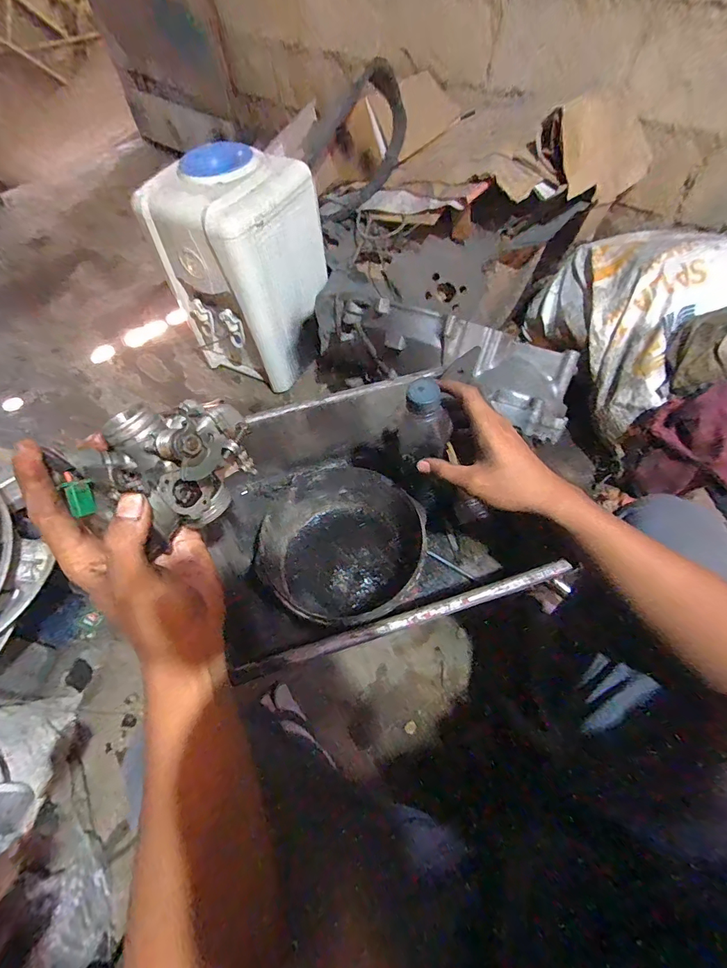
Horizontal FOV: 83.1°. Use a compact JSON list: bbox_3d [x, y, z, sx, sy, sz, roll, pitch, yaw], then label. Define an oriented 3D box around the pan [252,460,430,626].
[{"bbox_3d":[-0.025,0.067,0.545,0.211,0.049,0.212,-1,59,2],"label":"pan"}]

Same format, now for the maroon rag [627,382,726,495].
[{"bbox_3d":[0.673,-0.071,0.799,0.243,0.205,0.137,5,59,6],"label":"maroon rag"}]

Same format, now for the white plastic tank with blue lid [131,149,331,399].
[{"bbox_3d":[-0.290,-0.535,1.076,0.277,0.511,0.297,25,63,17],"label":"white plastic tank with blue lid"}]

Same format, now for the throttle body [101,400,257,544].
[{"bbox_3d":[-0.121,-0.017,0.275,0.065,0.074,0.091,34,66,21],"label":"throttle body"}]

